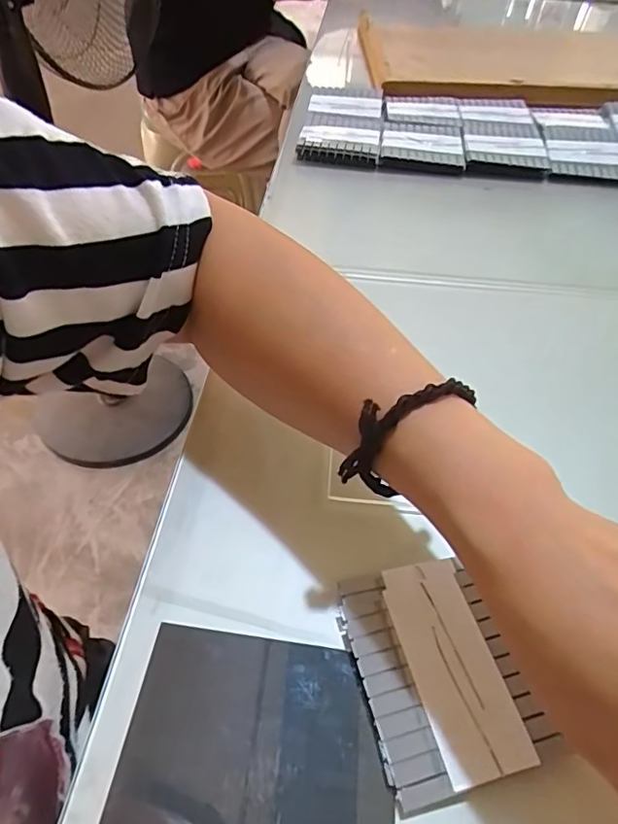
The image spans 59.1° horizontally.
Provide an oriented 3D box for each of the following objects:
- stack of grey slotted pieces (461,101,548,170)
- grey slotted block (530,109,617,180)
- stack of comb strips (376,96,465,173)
[{"bbox_3d":[0.206,-0.300,0.592,0.083,0.023,0.166,6,48,3],"label":"stack of grey slotted pieces"},{"bbox_3d":[0.292,-0.296,0.592,0.089,0.021,0.173,7,48,4],"label":"grey slotted block"},{"bbox_3d":[0.118,-0.293,0.581,0.083,0.028,0.161,6,48,3],"label":"stack of comb strips"}]

